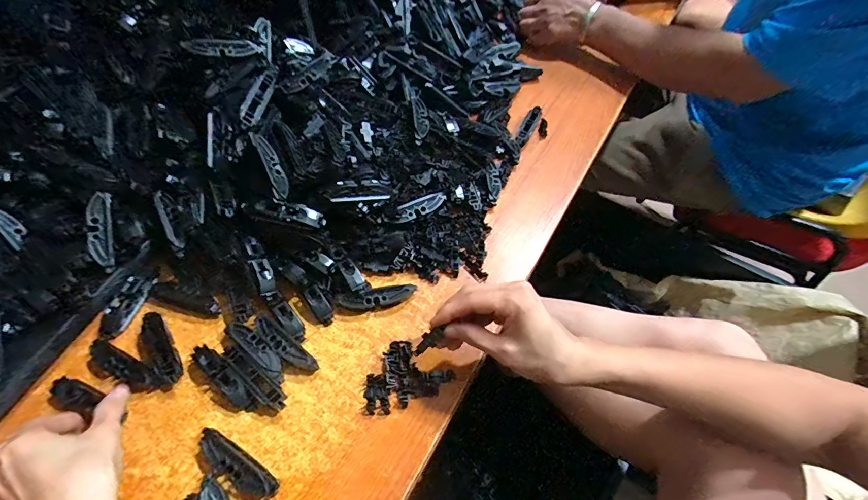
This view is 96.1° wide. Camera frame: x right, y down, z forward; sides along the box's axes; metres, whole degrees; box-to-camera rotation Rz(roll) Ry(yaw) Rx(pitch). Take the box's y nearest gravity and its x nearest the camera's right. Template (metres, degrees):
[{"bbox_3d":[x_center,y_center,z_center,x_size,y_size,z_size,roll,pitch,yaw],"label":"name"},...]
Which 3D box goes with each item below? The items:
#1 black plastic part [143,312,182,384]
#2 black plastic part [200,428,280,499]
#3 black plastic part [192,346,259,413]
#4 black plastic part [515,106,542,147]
[{"bbox_3d":[-0.257,0.092,0.367,0.018,0.015,0.075,-32,63,-21],"label":"black plastic part"},{"bbox_3d":[-0.161,0.177,0.317,0.075,0.018,0.023,28,60,16],"label":"black plastic part"},{"bbox_3d":[-0.190,0.115,0.354,0.080,0.014,0.018,36,62,20],"label":"black plastic part"},{"bbox_3d":[0.130,-0.169,0.540,0.017,0.017,0.080,23,59,13],"label":"black plastic part"}]

